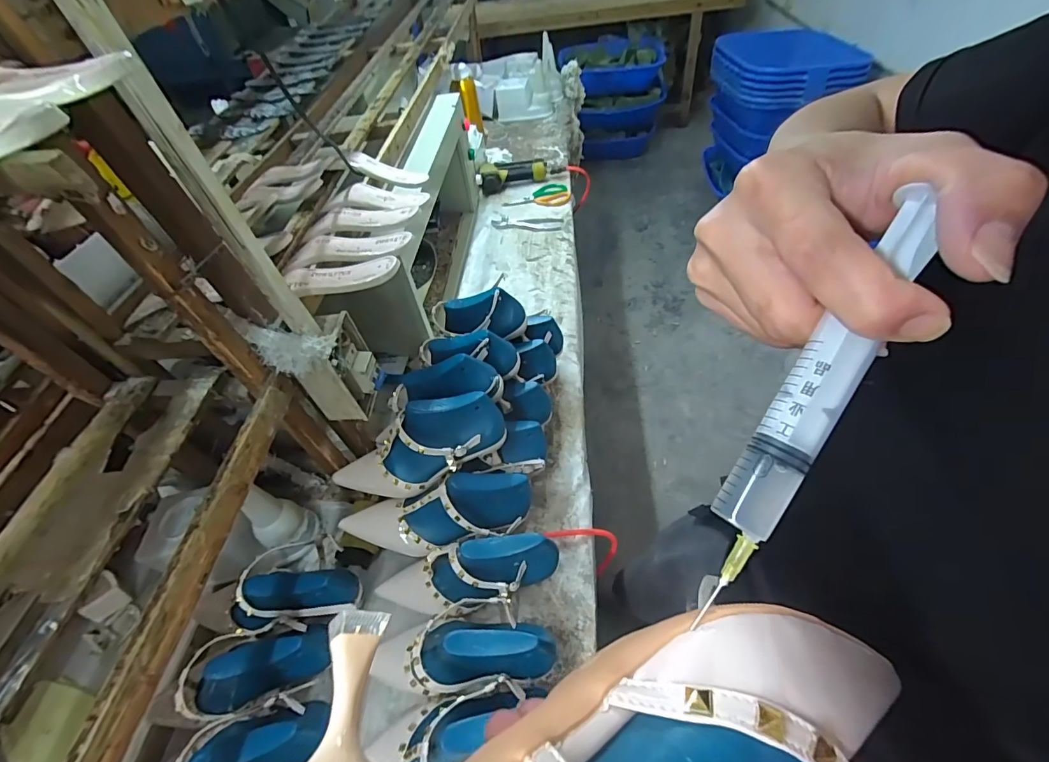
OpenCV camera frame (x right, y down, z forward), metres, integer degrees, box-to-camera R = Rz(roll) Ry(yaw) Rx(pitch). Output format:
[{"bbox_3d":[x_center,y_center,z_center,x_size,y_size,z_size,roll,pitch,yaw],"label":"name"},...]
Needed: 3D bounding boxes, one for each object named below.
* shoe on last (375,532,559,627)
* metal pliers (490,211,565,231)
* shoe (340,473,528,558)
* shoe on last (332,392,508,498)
[{"bbox_3d":[-0.082,0.264,0.599,0.253,0.087,0.081,-24,47,19],"label":"shoe on last"},{"bbox_3d":[0.007,-0.441,1.265,0.201,0.015,0.071,9,52,14],"label":"metal pliers"},{"bbox_3d":[-0.123,0.183,0.628,0.265,0.088,0.076,-6,50,1],"label":"shoe"},{"bbox_3d":[-0.147,0.102,0.633,0.255,0.118,0.084,-29,49,14],"label":"shoe on last"}]

